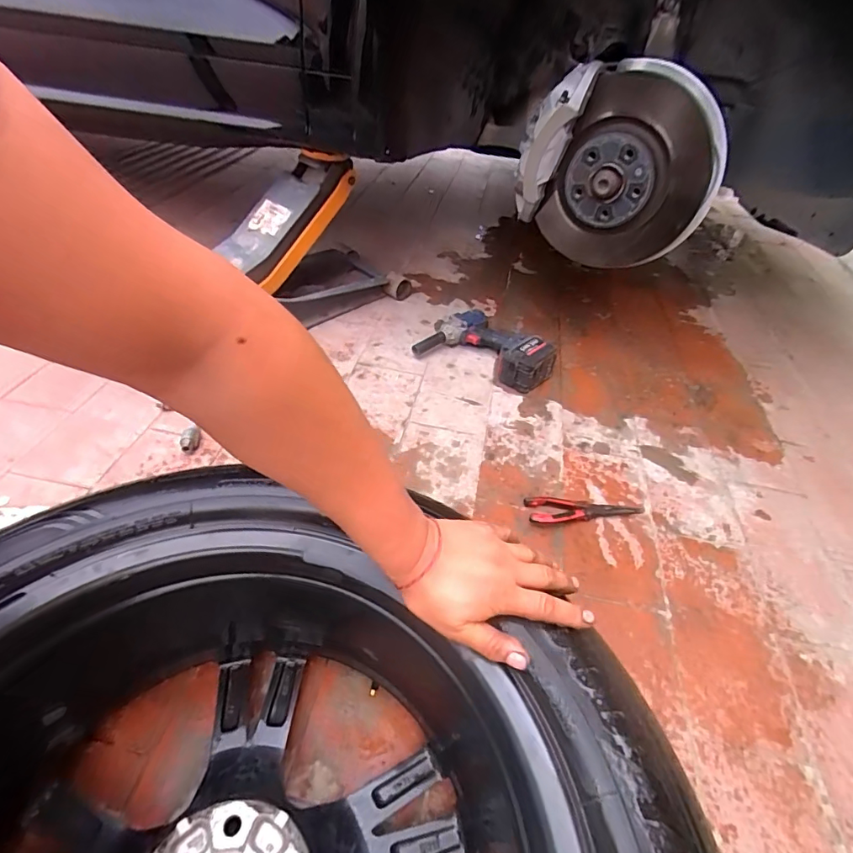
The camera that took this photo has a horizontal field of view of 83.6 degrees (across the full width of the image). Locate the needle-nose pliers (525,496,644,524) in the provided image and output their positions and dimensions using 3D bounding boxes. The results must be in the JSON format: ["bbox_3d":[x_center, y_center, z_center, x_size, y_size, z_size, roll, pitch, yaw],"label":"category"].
[{"bbox_3d":[0.267,0.135,0.801,0.203,0.019,0.058,-2,44,-10],"label":"needle-nose pliers"}]

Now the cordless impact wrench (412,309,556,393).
[{"bbox_3d":[0.145,-0.197,1.096,0.306,0.091,0.184,21,45,14],"label":"cordless impact wrench"}]

